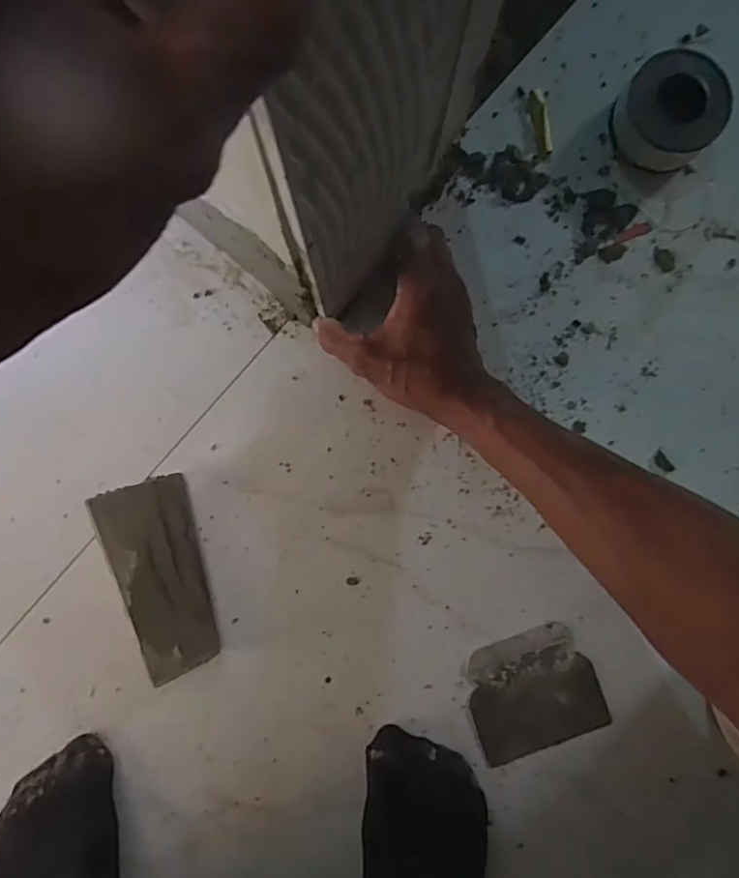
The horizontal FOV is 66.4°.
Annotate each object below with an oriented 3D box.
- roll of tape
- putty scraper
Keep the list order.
[{"bbox_3d":[0.253,-0.277,0.479,0.084,0.037,0.082,0,87,0],"label":"roll of tape"},{"bbox_3d":[0.139,0.216,0.479,0.110,0.004,0.099,-21,88,-1],"label":"putty scraper"}]

